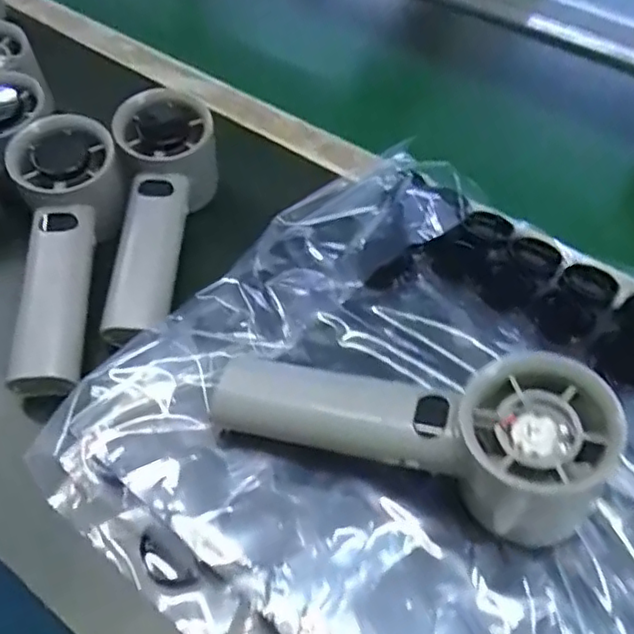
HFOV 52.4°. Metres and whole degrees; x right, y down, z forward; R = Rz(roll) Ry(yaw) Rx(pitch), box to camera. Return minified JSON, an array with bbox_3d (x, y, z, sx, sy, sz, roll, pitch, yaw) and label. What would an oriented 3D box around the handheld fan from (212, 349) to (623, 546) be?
[{"bbox_3d":[0.036,0.045,0.253,0.158,0.053,0.057,8,47,0],"label":"handheld fan"}]

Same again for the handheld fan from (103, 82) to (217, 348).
[{"bbox_3d":[-0.096,-0.060,0.381,0.057,0.053,0.157,7,74,-1],"label":"handheld fan"}]

